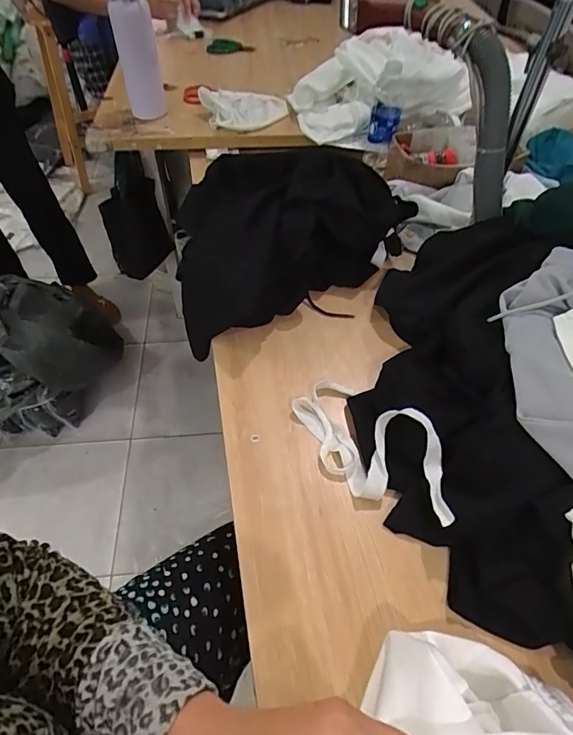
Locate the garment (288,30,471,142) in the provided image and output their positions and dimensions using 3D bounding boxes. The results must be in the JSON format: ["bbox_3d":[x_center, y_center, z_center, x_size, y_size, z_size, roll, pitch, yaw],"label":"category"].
[{"bbox_3d":[0.193,-0.636,1.042,0.292,0.170,0.314,-27,57,-21],"label":"garment"}]

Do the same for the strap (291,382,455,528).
[{"bbox_3d":[0.104,0.089,0.540,0.232,0.069,0.107,38,59,25],"label":"strap"}]

